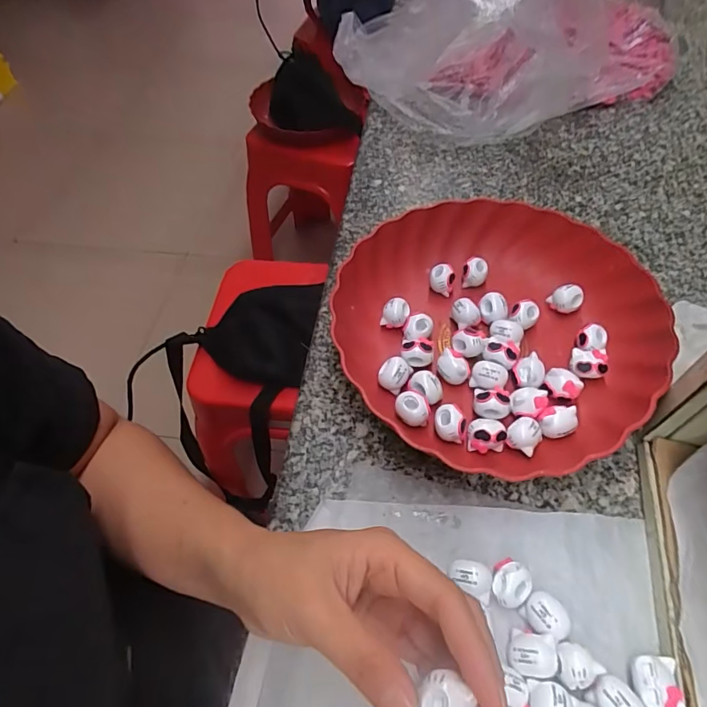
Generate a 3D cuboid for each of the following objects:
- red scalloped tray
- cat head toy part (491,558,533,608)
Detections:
[{"bbox_3d":[0.116,-0.023,0.379,0.248,0.053,0.241,-22,55,-15],"label":"red scalloped tray"},{"bbox_3d":[0.091,0.136,0.281,0.023,0.020,0.024,-1,52,1],"label":"cat head toy part"}]

